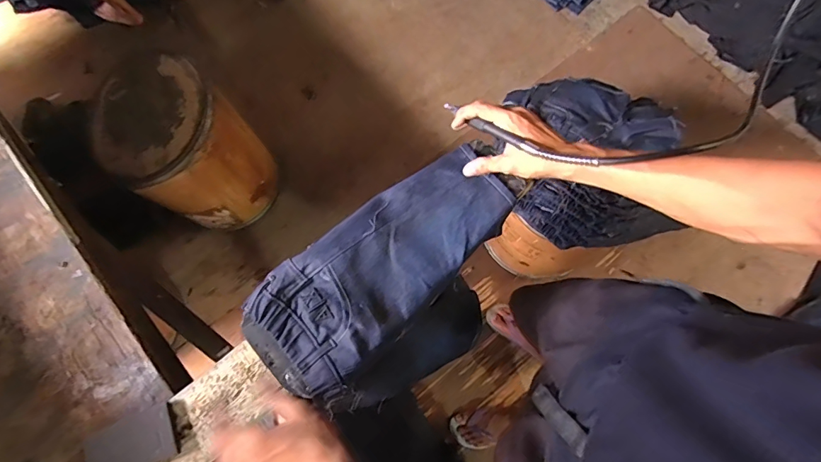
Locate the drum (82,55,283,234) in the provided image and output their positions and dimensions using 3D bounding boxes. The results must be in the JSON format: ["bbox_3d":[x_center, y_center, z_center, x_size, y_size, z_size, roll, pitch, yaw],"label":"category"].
[{"bbox_3d":[-0.669,-0.253,1.336,0.340,0.512,0.340,0,73,1],"label":"drum"}]

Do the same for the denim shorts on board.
[{"bbox_3d":[-0.036,0.043,0.603,0.396,0.029,0.167,-40,76,-11],"label":"denim shorts on board"}]

